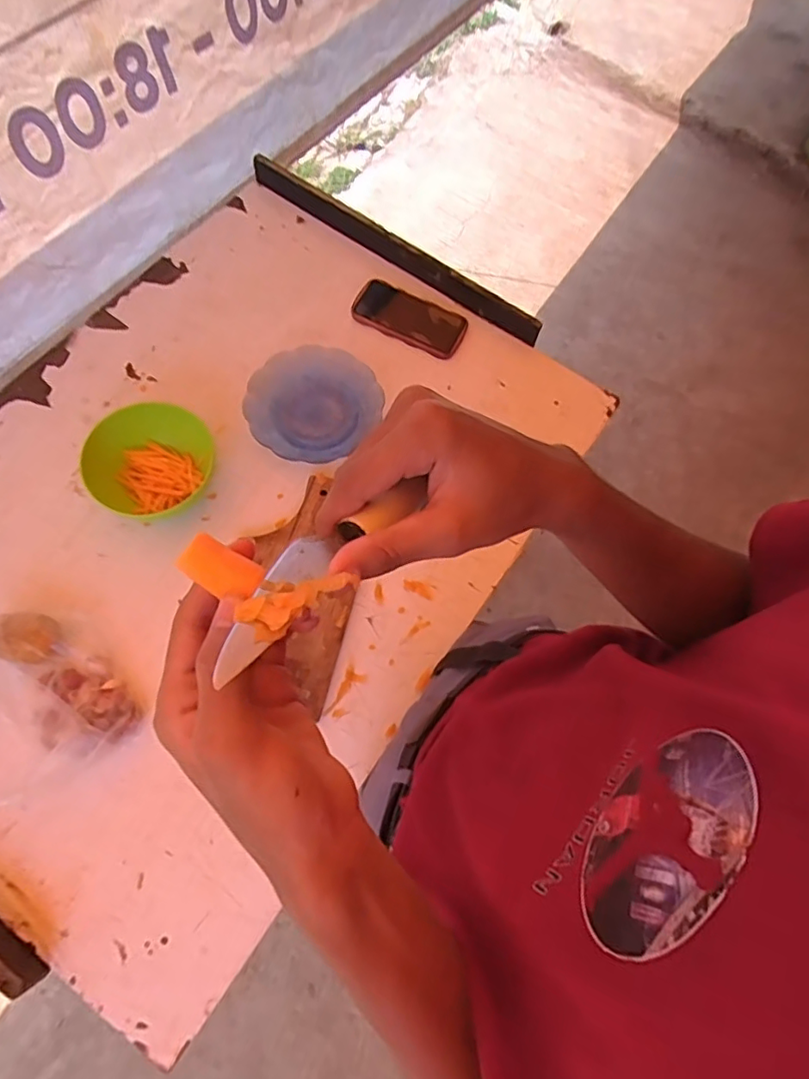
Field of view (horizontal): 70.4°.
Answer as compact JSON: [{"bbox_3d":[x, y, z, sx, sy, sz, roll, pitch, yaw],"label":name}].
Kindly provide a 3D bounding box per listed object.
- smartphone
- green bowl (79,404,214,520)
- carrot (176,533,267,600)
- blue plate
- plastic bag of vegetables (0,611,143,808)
[{"bbox_3d":[0.010,-0.337,0.863,0.171,0.016,0.091,25,70,5],"label":"smartphone"},{"bbox_3d":[-0.321,-0.096,0.724,0.134,0.072,0.137,2,69,-4],"label":"green bowl"},{"bbox_3d":[-0.076,0.012,0.240,0.032,0.010,0.019,25,70,8],"label":"carrot"},{"bbox_3d":[-0.123,-0.190,0.795,0.170,0.031,0.178,2,69,-4],"label":"blue plate"},{"bbox_3d":[-0.406,0.168,0.594,0.159,0.125,0.197,-40,77,-17],"label":"plastic bag of vegetables"}]

